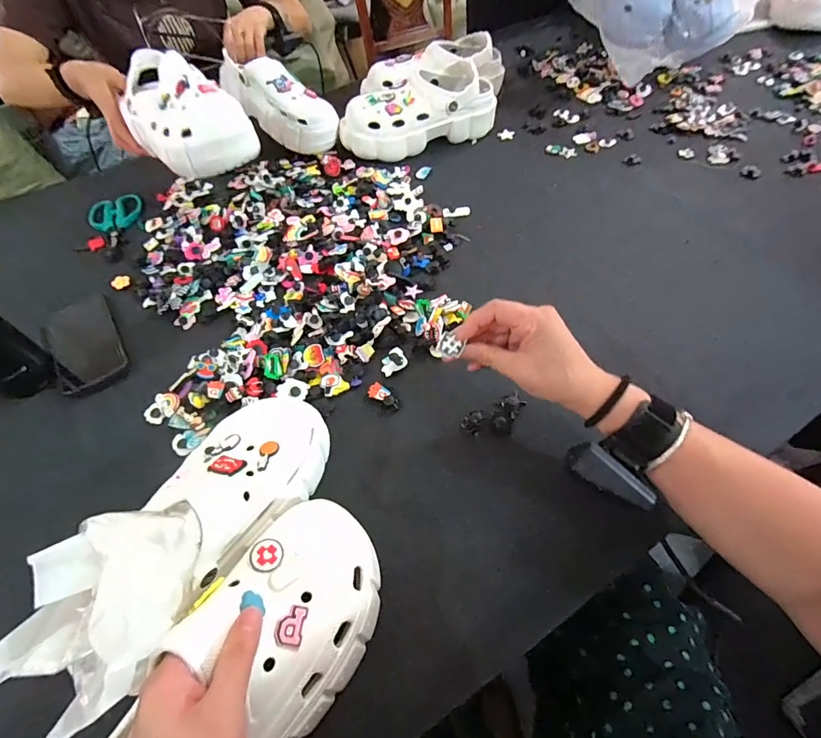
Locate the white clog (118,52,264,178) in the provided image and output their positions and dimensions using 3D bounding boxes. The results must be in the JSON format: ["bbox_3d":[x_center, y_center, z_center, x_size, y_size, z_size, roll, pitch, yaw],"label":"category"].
[{"bbox_3d":[-0.327,-0.364,0.603,0.114,0.094,0.221,-38,61,-19],"label":"white clog"}]

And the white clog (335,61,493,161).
[{"bbox_3d":[0.013,-0.441,0.743,0.259,0.092,0.130,-25,57,-11],"label":"white clog"}]

